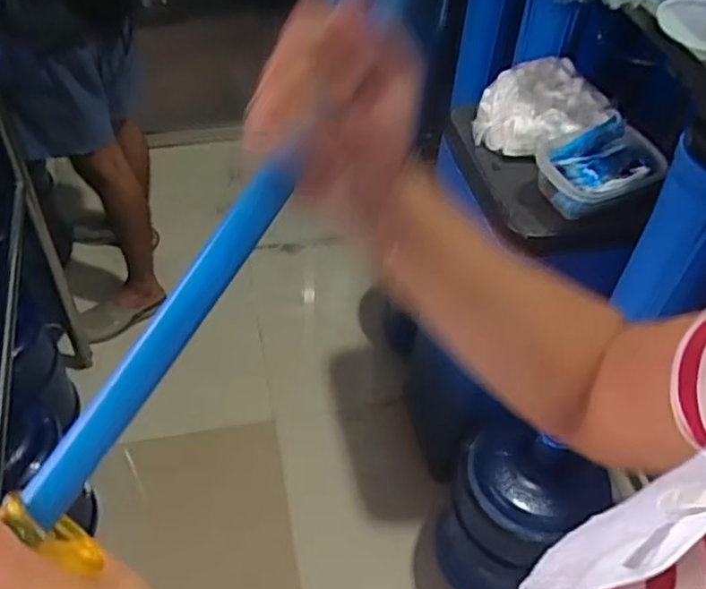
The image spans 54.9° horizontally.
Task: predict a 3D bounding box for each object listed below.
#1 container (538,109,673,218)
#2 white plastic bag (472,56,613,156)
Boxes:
[{"bbox_3d":[0.346,-0.180,0.962,0.158,0.078,0.130,-19,52,-20],"label":"container"},{"bbox_3d":[0.300,-0.291,1.069,0.216,0.066,0.172,-34,59,-29],"label":"white plastic bag"}]

